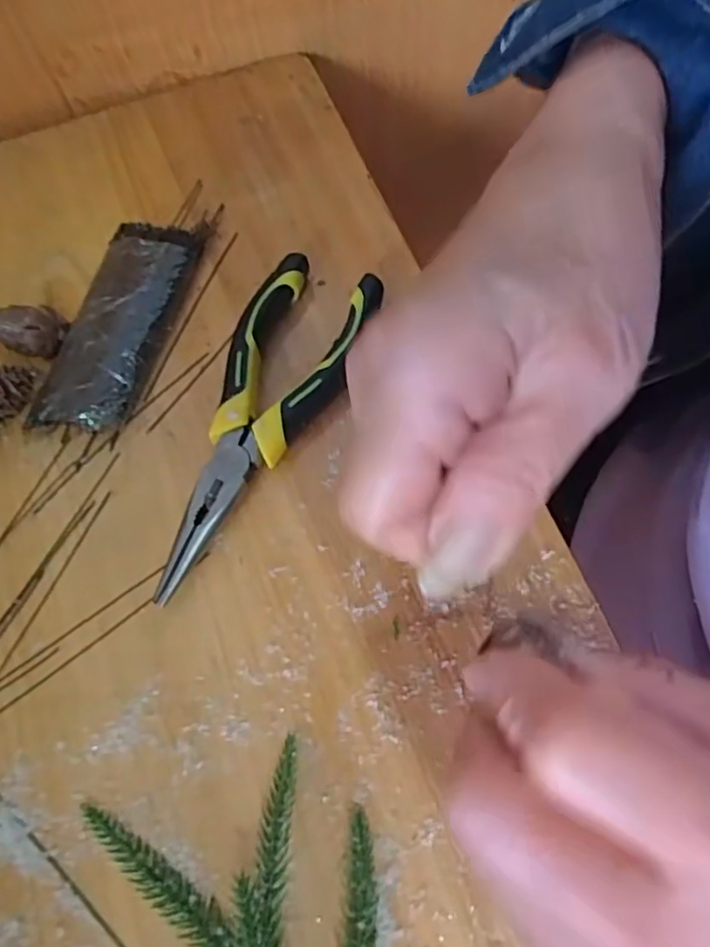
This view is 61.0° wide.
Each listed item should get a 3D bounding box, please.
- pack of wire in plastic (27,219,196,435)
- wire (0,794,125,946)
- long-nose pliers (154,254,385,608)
[{"bbox_3d":[-0.108,-0.068,0.274,0.044,0.017,0.107,11,69,7],"label":"pack of wire in plastic"},{"bbox_3d":[-0.102,0.130,0.202,0.097,0.004,0.004,37,74,16],"label":"wire"},{"bbox_3d":[-0.040,-0.022,0.252,0.051,0.018,0.157,20,70,10],"label":"long-nose pliers"}]

